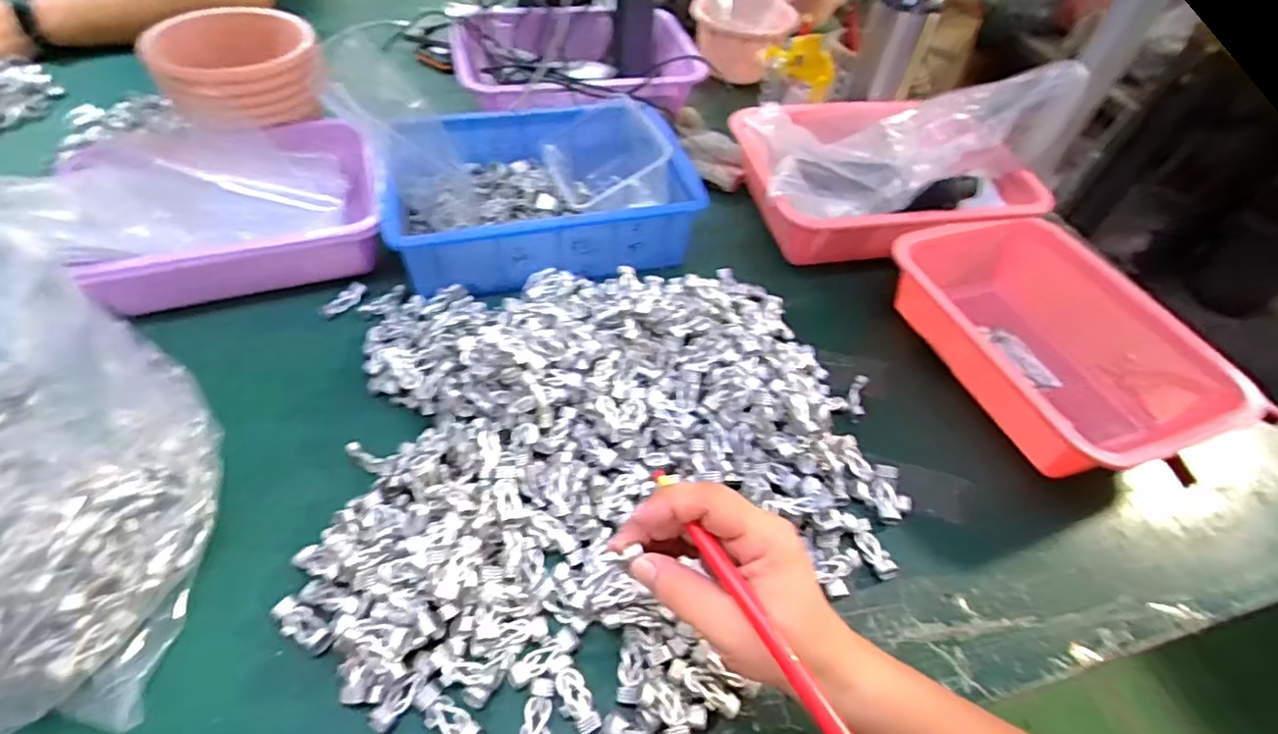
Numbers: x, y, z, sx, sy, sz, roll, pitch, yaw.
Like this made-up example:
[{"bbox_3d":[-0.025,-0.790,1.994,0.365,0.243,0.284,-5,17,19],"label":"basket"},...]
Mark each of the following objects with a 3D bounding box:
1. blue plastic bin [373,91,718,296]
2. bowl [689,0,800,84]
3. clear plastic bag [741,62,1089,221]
[{"bbox_3d":[-0.100,-0.187,0.610,0.281,0.080,0.195,-8,52,-13],"label":"blue plastic bin"},{"bbox_3d":[0.153,-0.497,0.885,0.152,0.077,0.124,34,55,21],"label":"bowl"},{"bbox_3d":[0.274,-0.239,0.631,0.289,0.136,0.191,-8,47,20],"label":"clear plastic bag"}]

